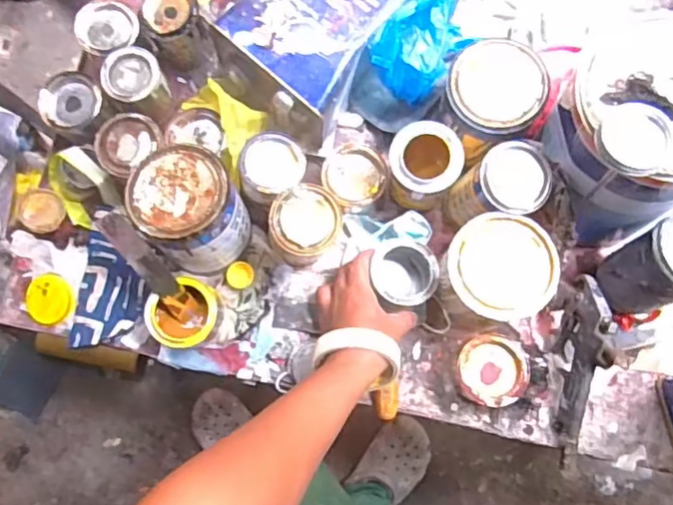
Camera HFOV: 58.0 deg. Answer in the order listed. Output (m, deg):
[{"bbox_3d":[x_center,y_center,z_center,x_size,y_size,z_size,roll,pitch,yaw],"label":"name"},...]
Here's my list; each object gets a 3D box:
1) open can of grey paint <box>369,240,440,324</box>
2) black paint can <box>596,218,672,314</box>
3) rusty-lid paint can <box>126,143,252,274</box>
[{"bbox_3d":[0.075,0.027,0.676,0.068,0.079,0.072,0,80,0],"label":"open can of grey paint"},{"bbox_3d":[0.334,0.015,0.628,0.086,0.119,0.085,1,70,-14],"label":"black paint can"},{"bbox_3d":[-0.151,-0.043,0.644,0.107,0.124,0.114,-26,81,-1],"label":"rusty-lid paint can"}]

